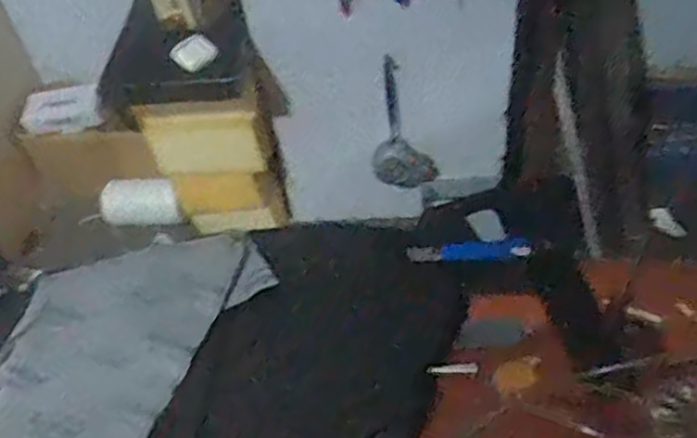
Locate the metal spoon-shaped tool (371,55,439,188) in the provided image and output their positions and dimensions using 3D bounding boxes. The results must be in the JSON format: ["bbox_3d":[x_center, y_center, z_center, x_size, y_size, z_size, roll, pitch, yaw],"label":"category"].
[{"bbox_3d":[0.072,-0.123,0.955,0.086,0.224,0.030,-12,47,-4],"label":"metal spoon-shaped tool"}]

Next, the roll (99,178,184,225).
[{"bbox_3d":[-0.310,-0.025,1.092,0.150,0.064,0.057,1,45,27],"label":"roll"}]

